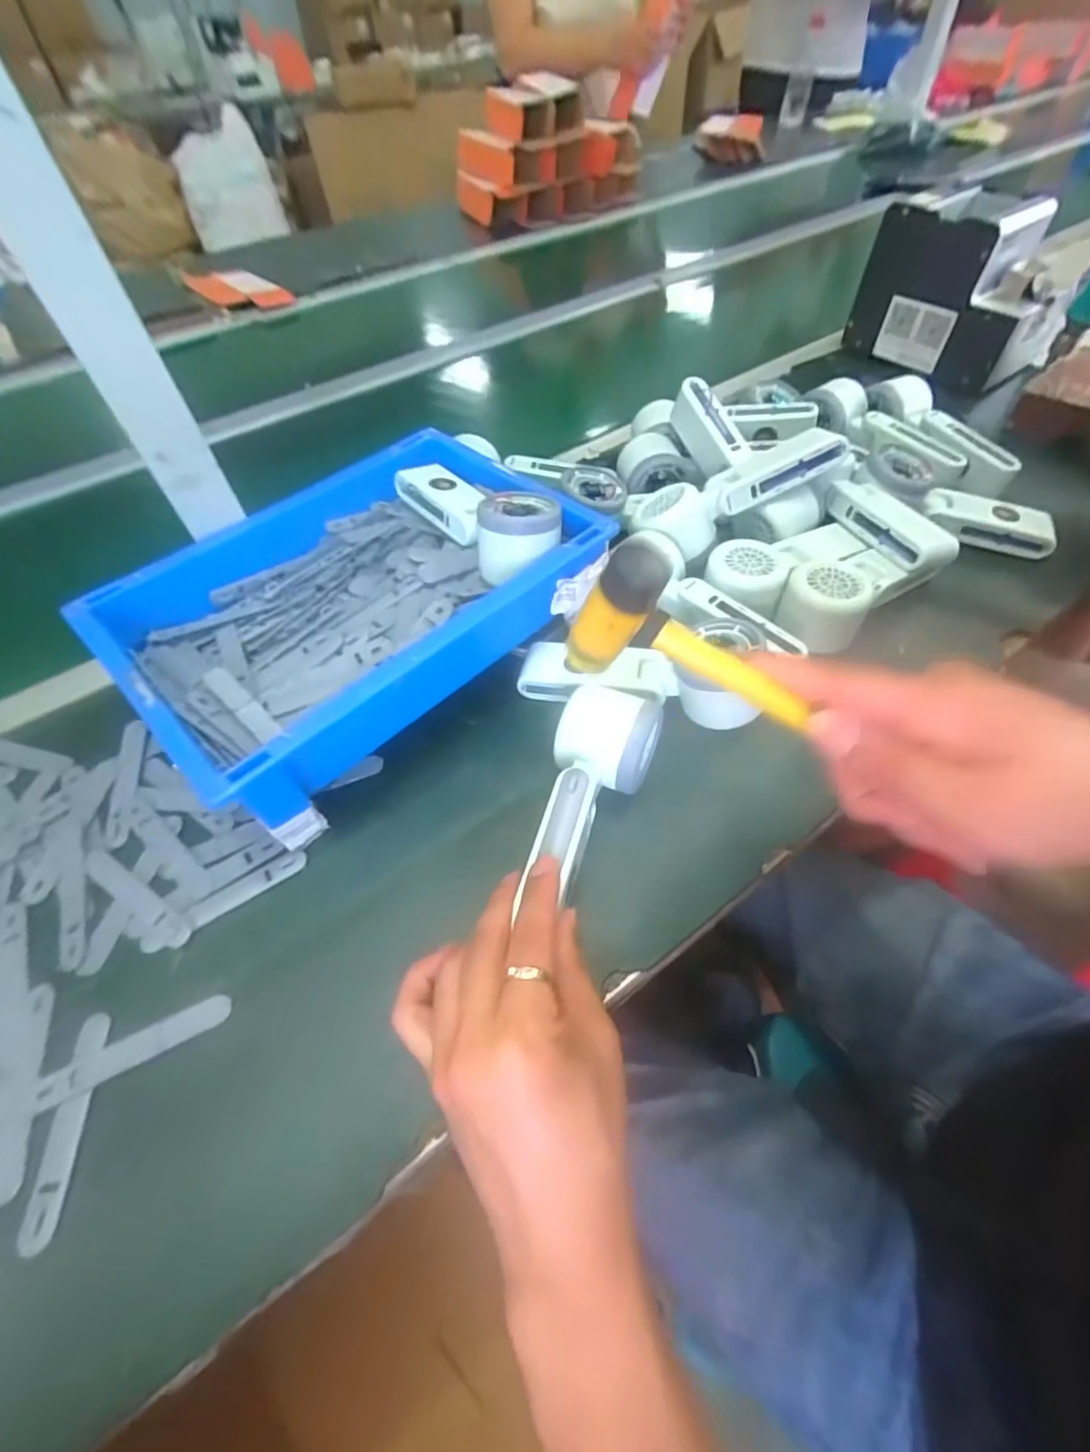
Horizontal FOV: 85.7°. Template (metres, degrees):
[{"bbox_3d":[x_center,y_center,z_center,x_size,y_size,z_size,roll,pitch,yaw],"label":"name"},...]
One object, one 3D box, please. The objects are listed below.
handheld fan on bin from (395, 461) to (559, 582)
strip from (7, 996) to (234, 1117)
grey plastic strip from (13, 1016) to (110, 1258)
[{"bbox_3d":[-0.046,-0.164,0.436,0.063,0.046,0.165,-31,57,-19],"label":"handheld fan on bin"},{"bbox_3d":[-0.209,0.163,0.292,0.099,0.004,0.017,-23,55,-14],"label":"strip"},{"bbox_3d":[-0.224,0.185,0.274,0.016,0.004,0.092,-9,52,-3],"label":"grey plastic strip"}]

